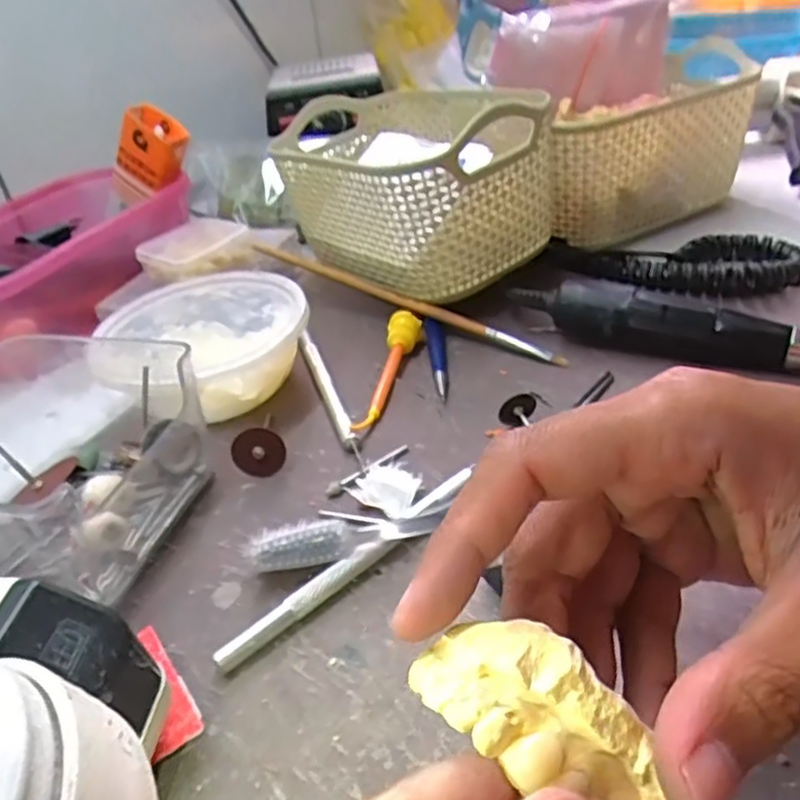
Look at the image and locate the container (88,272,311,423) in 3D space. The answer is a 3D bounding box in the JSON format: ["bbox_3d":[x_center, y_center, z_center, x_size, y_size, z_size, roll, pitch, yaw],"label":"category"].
[{"bbox_3d":[-0.096,-0.027,0.344,0.101,0.045,0.106,-6,36,4],"label":"container"}]

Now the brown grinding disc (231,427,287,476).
[{"bbox_3d":[-0.061,0.023,0.299,0.023,0.022,0.004,17,19,-8],"label":"brown grinding disc"}]

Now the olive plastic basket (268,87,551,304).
[{"bbox_3d":[0.006,-0.134,0.429,0.127,0.089,0.174,-30,41,-27],"label":"olive plastic basket"}]

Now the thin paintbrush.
[{"bbox_3d":[-0.004,-0.058,0.391,0.207,0.012,0.006,18,44,33],"label":"thin paintbrush"}]

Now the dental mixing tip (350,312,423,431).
[{"bbox_3d":[-0.004,-0.015,0.344,0.017,0.018,0.083,1,37,14],"label":"dental mixing tip"}]

